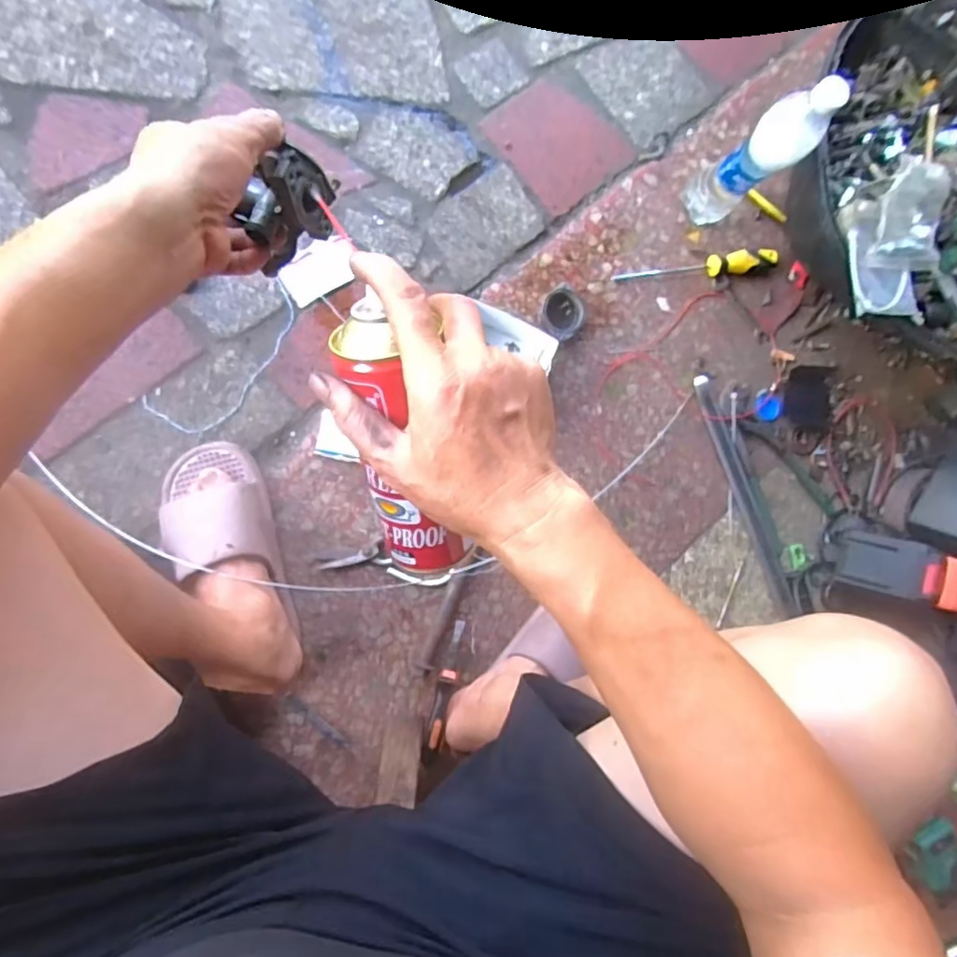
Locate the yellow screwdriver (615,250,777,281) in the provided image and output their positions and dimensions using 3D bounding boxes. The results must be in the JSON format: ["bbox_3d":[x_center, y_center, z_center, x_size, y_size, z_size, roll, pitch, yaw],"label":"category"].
[{"bbox_3d":[0.291,-0.280,0.761,0.228,0.023,0.029,-11,90,-12],"label":"yellow screwdriver"}]

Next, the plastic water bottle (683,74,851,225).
[{"bbox_3d":[0.319,-0.369,0.660,0.065,0.215,0.060,43,81,-7],"label":"plastic water bottle"}]

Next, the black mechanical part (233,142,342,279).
[{"bbox_3d":[-0.130,-0.186,0.393,0.069,0.066,0.051,-27,92,-9],"label":"black mechanical part"}]

